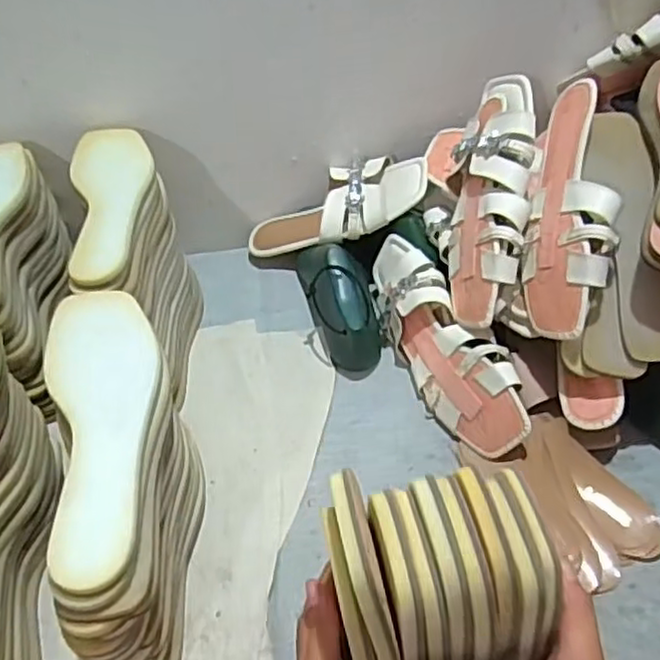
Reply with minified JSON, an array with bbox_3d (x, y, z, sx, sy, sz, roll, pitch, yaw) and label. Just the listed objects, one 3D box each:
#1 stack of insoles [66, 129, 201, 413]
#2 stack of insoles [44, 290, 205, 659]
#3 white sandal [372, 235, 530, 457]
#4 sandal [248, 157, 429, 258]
[{"bbox_3d":[-0.205,-0.067,0.745,0.093,0.195,0.253,-12,49,-6],"label":"stack of insoles"},{"bbox_3d":[-0.151,0.131,0.549,0.078,0.216,0.250,-12,49,-6],"label":"stack of insoles"},{"bbox_3d":[0.116,0.012,0.731,0.060,0.099,0.276,4,44,-43],"label":"white sandal"},{"bbox_3d":[-0.001,-0.144,0.826,0.246,0.055,0.086,-19,42,30],"label":"sandal"}]

